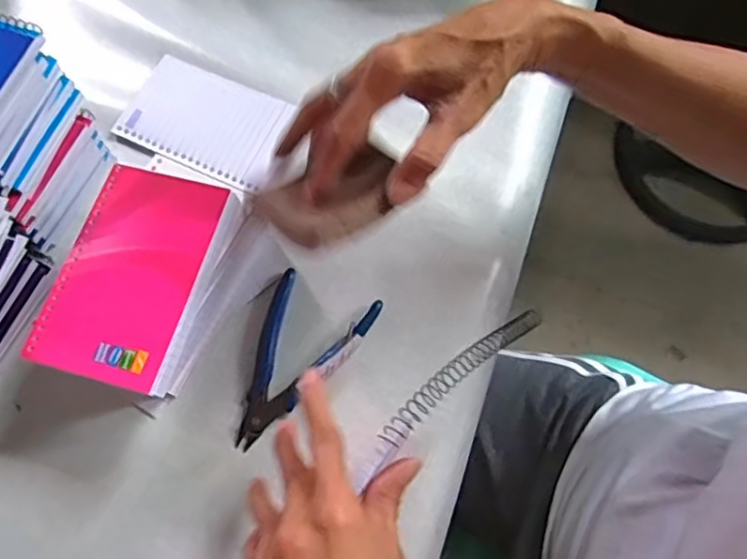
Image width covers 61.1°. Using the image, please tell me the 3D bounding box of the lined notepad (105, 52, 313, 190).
[{"bbox_3d":[-0.117,-0.118,0.482,0.141,0.006,0.080,25,72,10],"label":"lined notepad"}]

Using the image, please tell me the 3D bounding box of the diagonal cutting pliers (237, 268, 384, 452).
[{"bbox_3d":[-0.052,0.054,0.411,0.070,0.011,0.116,23,72,10],"label":"diagonal cutting pliers"}]

